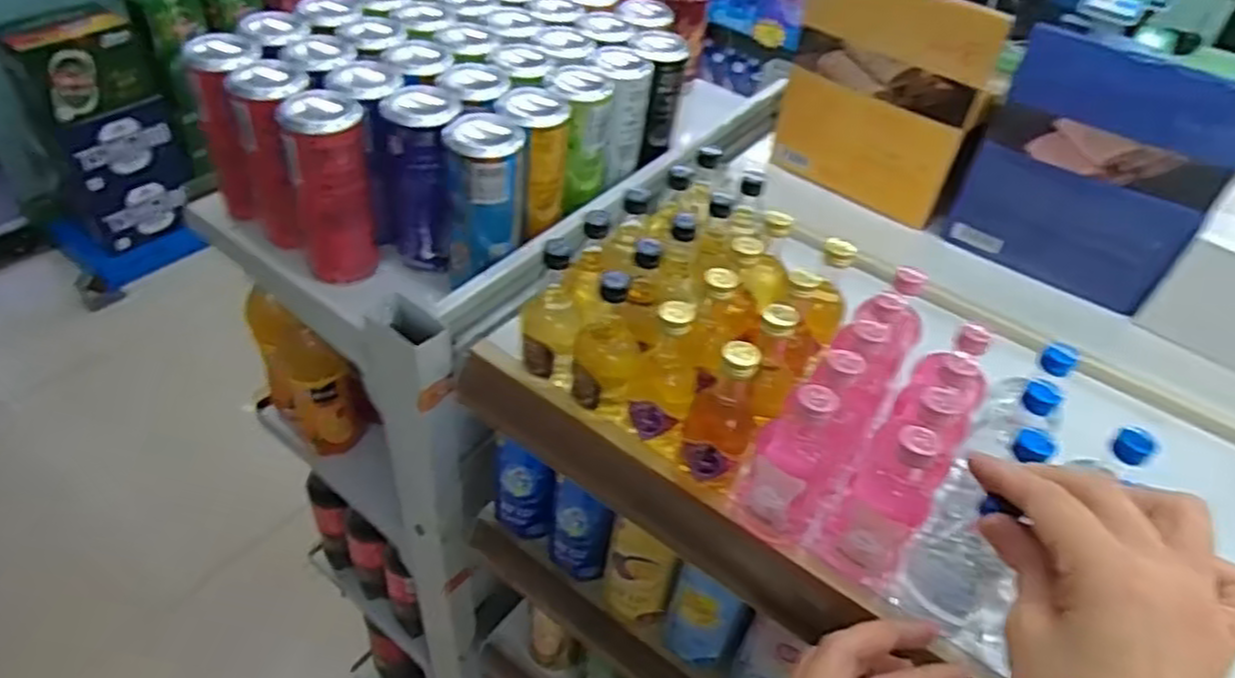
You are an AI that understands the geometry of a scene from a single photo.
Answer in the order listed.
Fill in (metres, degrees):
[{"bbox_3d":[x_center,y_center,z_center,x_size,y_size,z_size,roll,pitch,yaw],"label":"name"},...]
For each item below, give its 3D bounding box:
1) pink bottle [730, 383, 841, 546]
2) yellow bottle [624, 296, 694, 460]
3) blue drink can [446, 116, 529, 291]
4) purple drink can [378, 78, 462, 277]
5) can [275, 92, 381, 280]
[{"bbox_3d":[0.094,0.063,0.400,0.045,0.094,0.040,24,46,17],"label":"pink bottle"},{"bbox_3d":[0.027,0.021,0.435,0.035,0.095,0.036,11,43,4],"label":"yellow bottle"},{"bbox_3d":[-0.103,-0.109,0.583,0.061,0.121,0.057,-2,44,-9],"label":"blue drink can"},{"bbox_3d":[-0.156,-0.127,0.604,0.059,0.138,0.060,-6,45,-13],"label":"purple drink can"},{"bbox_3d":[-0.228,-0.119,0.592,0.066,0.139,0.068,-9,45,-16],"label":"can"}]

